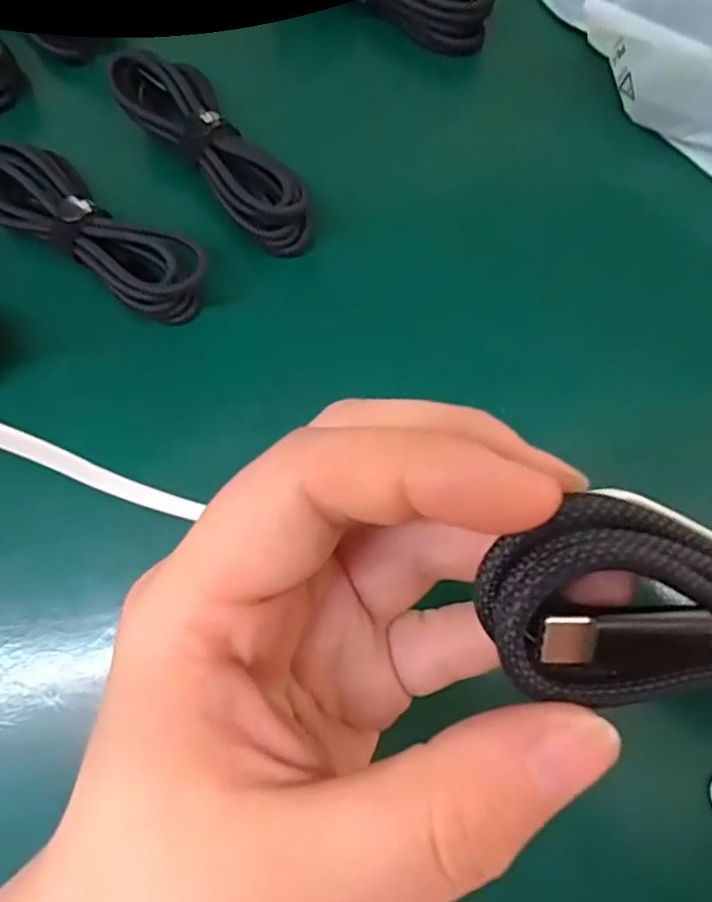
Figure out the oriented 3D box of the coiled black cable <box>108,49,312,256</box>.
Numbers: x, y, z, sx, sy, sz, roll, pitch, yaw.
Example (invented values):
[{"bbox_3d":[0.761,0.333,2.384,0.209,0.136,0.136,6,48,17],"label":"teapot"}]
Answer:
[{"bbox_3d":[-0.061,-0.129,0.253,0.035,0.022,0.106,-38,80,-8],"label":"coiled black cable"}]

